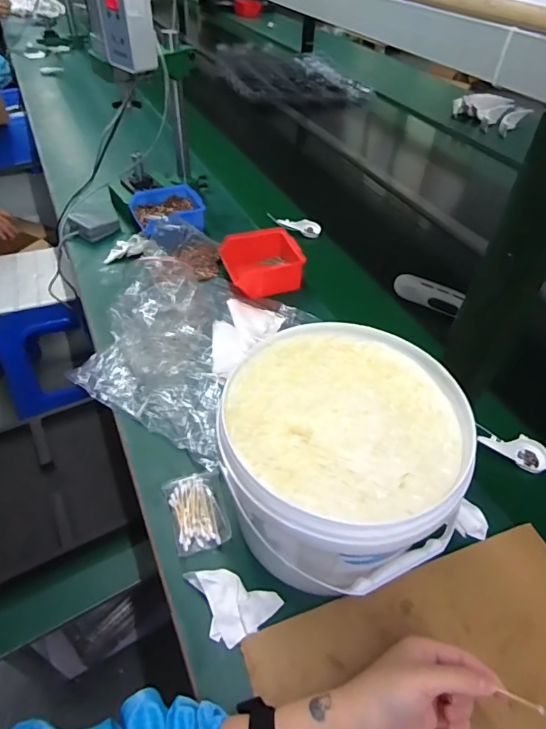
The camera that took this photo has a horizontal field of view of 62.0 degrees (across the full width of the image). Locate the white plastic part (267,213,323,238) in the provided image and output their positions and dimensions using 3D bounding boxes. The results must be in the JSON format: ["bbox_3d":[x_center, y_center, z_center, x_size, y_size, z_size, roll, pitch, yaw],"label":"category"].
[{"bbox_3d":[0.046,-0.302,0.991,0.117,0.027,0.042,12,45,-8],"label":"white plastic part"}]

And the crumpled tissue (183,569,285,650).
[{"bbox_3d":[-0.048,0.238,0.454,0.097,0.017,0.060,20,48,16],"label":"crumpled tissue"}]

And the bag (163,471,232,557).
[{"bbox_3d":[-0.086,0.169,0.528,0.064,0.010,0.093,-11,47,-14],"label":"bag"}]

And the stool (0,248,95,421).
[{"bbox_3d":[-0.701,-0.105,1.366,0.248,0.325,0.389,-19,49,-21],"label":"stool"}]

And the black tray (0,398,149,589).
[{"bbox_3d":[-0.426,0.217,0.781,0.338,0.026,0.292,-20,50,-21],"label":"black tray"}]

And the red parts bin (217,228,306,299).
[{"bbox_3d":[-0.021,-0.188,0.841,0.133,0.057,0.136,-13,48,-16],"label":"red parts bin"}]

